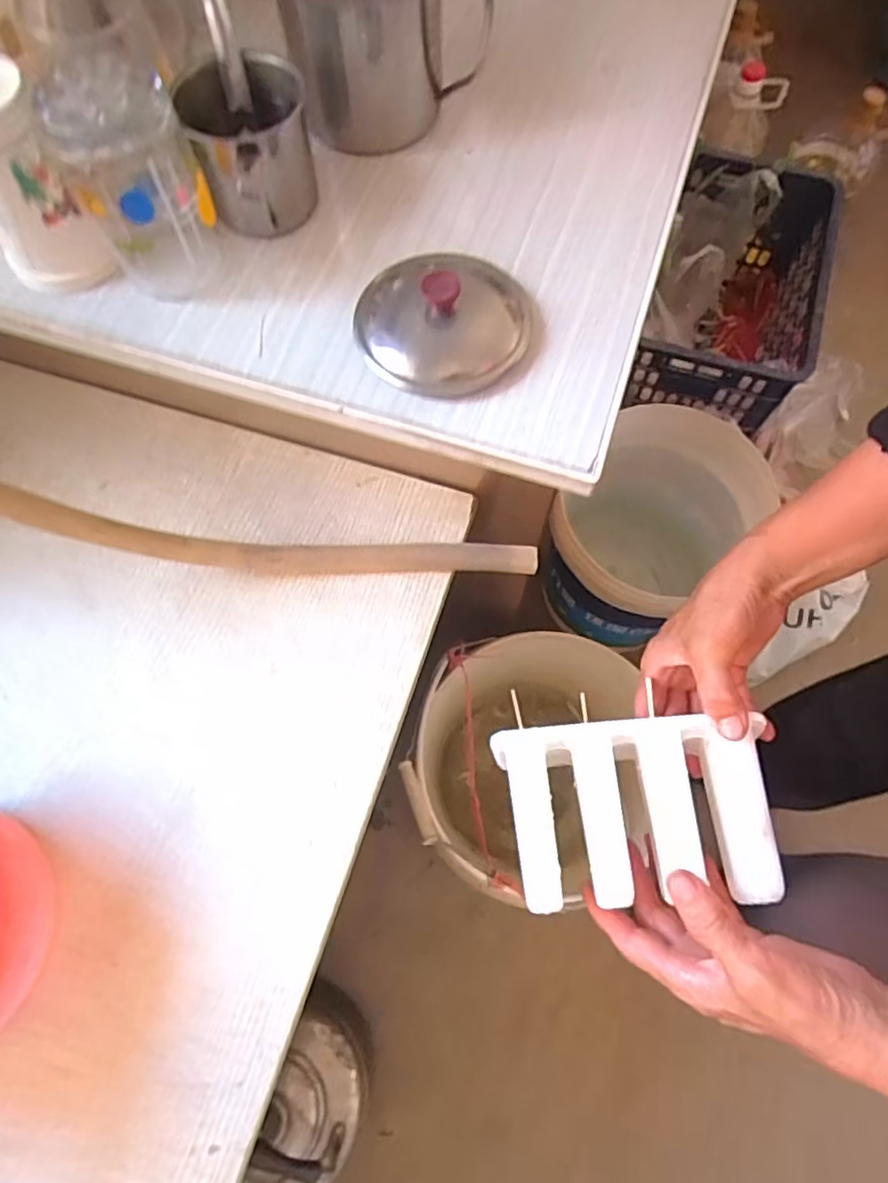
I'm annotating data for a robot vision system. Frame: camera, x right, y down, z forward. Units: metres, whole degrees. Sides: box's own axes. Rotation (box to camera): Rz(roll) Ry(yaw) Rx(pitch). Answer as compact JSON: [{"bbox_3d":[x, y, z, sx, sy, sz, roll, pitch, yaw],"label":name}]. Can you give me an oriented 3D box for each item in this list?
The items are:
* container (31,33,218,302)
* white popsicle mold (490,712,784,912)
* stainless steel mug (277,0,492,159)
[{"bbox_3d":[-0.166,-0.224,0.344,0.065,0.106,0.063,-26,71,-7],"label":"container"},{"bbox_3d":[0.114,0.130,0.375,0.149,0.035,0.103,-4,70,0],"label":"white popsicle mold"},{"bbox_3d":[-0.043,-0.363,0.400,0.120,0.097,0.097,-18,71,-5],"label":"stainless steel mug"}]

